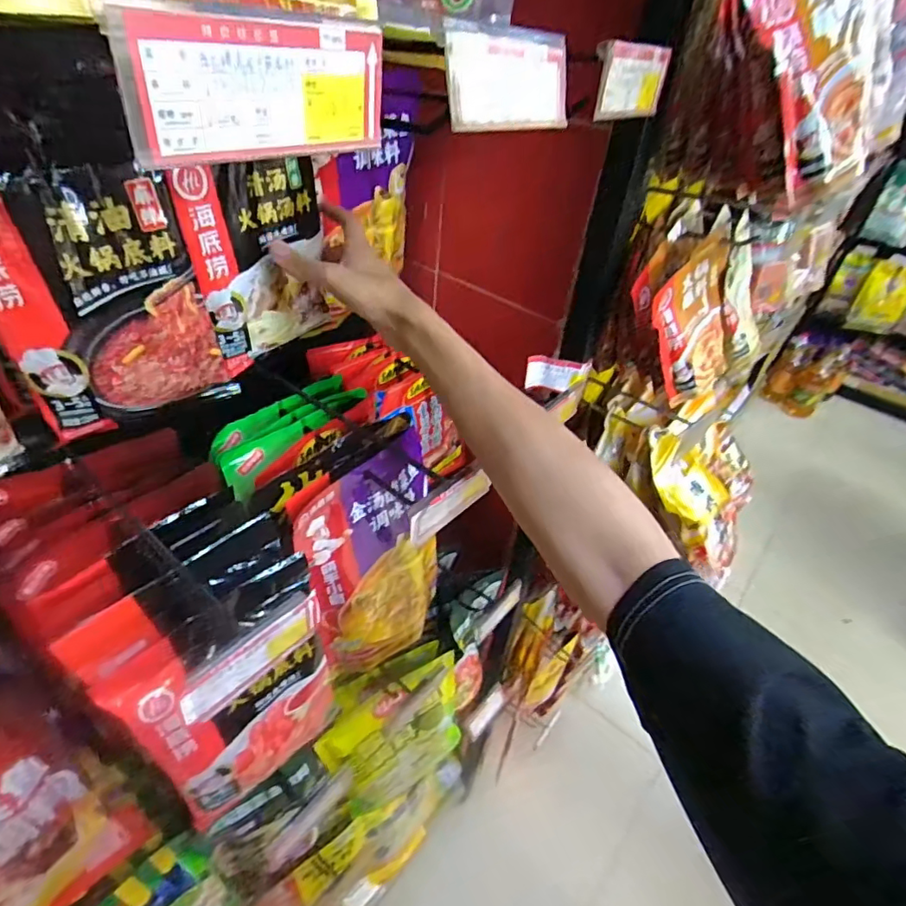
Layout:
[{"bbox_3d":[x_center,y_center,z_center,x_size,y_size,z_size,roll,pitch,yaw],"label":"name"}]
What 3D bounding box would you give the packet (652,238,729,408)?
[{"bbox_3d":[0.263,-0.132,0.564,0.105,0.167,0.023,-38,36,-14],"label":"packet"}]

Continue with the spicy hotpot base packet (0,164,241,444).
[{"bbox_3d":[-0.253,-0.106,0.390,0.139,0.178,0.026,-26,50,-33],"label":"spicy hotpot base packet"}]

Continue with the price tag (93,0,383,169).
[{"bbox_3d":[-0.062,-0.124,0.180,0.004,0.041,0.100,32,46,26],"label":"price tag"}]

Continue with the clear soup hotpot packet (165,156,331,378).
[{"bbox_3d":[-0.171,-0.172,0.484,0.026,0.165,0.135,25,43,20],"label":"clear soup hotpot packet"}]

